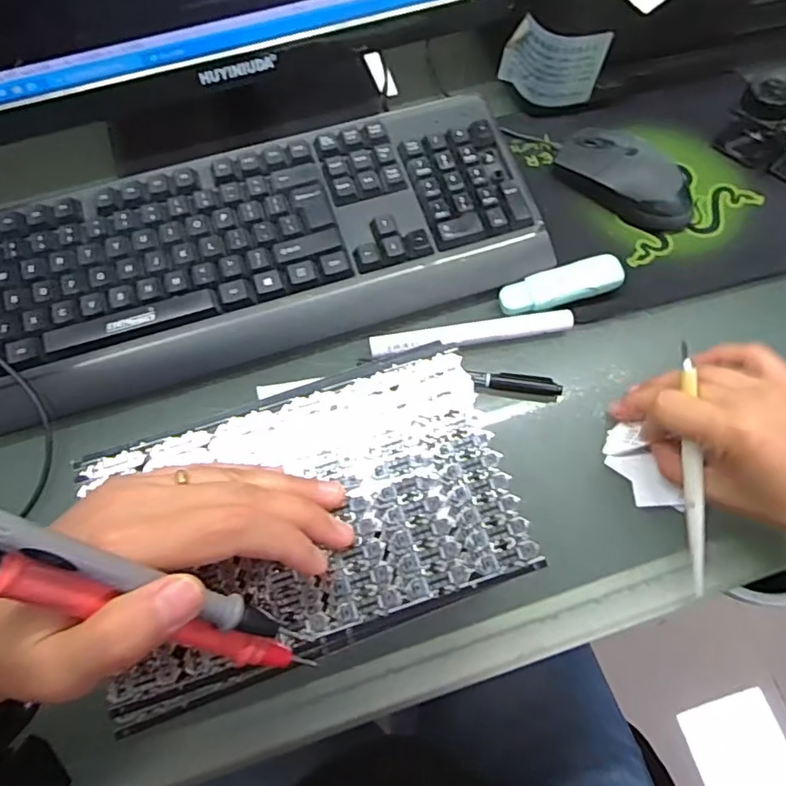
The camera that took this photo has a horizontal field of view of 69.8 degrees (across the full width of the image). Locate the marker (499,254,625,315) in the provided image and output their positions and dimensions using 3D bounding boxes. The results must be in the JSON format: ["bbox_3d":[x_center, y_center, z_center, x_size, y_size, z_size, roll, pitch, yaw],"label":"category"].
[{"bbox_3d":[0.121,-0.079,0.408,0.088,0.015,0.029,-14,68,-6],"label":"marker"}]

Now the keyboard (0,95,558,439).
[{"bbox_3d":[-0.106,-0.097,0.403,0.424,0.034,0.147,-18,69,-7],"label":"keyboard"}]

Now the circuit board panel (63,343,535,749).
[{"bbox_3d":[-0.040,0.054,0.263,0.187,0.009,0.121,-19,69,-8],"label":"circuit board panel"}]

